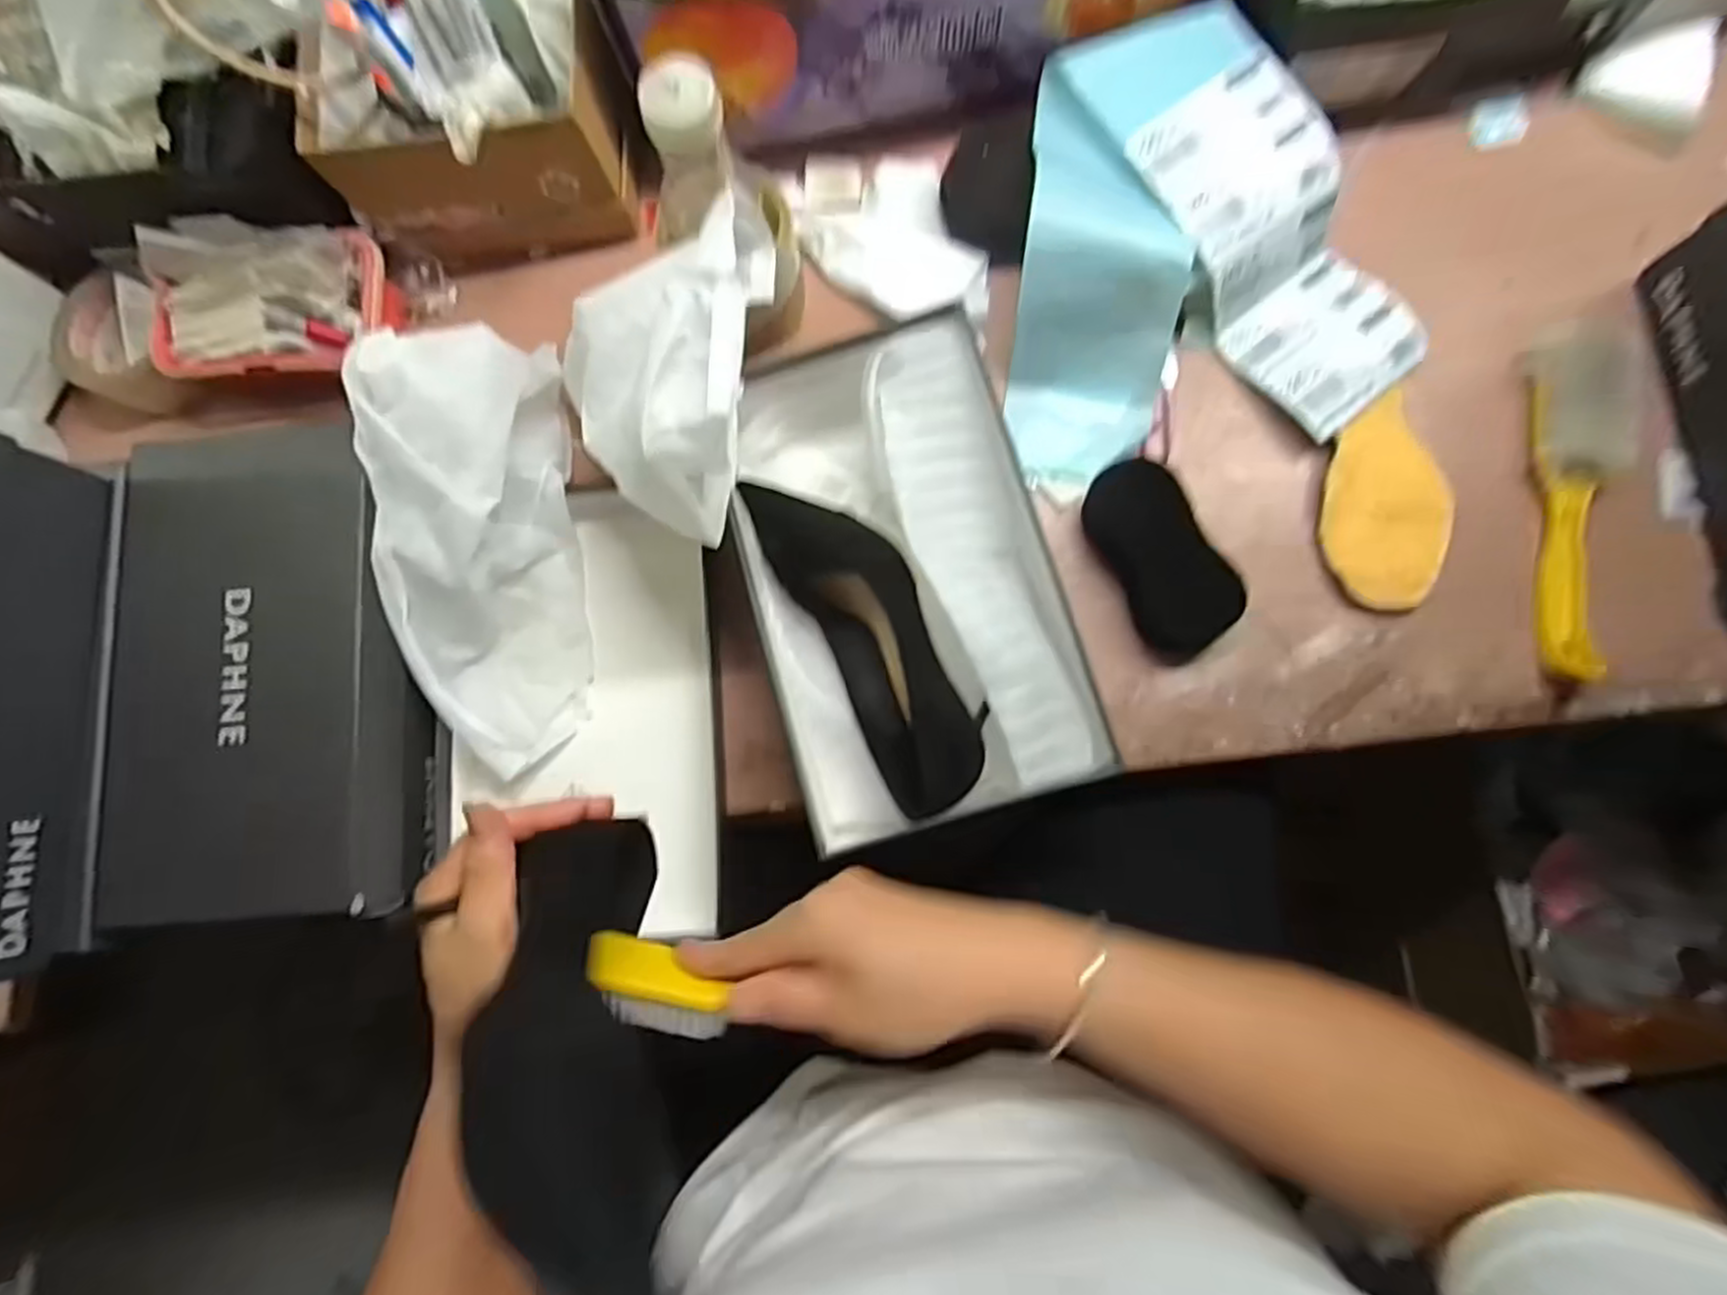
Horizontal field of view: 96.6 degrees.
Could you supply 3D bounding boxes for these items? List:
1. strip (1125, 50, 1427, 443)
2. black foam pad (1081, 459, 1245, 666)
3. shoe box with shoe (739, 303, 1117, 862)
[{"bbox_3d":[0.274,-0.260,0.506,0.104,0.045,0.224,-33,99,-1],"label":"strip"},{"bbox_3d":[0.191,-0.058,0.492,0.055,0.027,0.126,-26,81,0],"label":"black foam pad"},{"bbox_3d":[0.019,-0.045,0.485,0.182,0.073,0.306,-16,81,2],"label":"shoe box with shoe"}]

